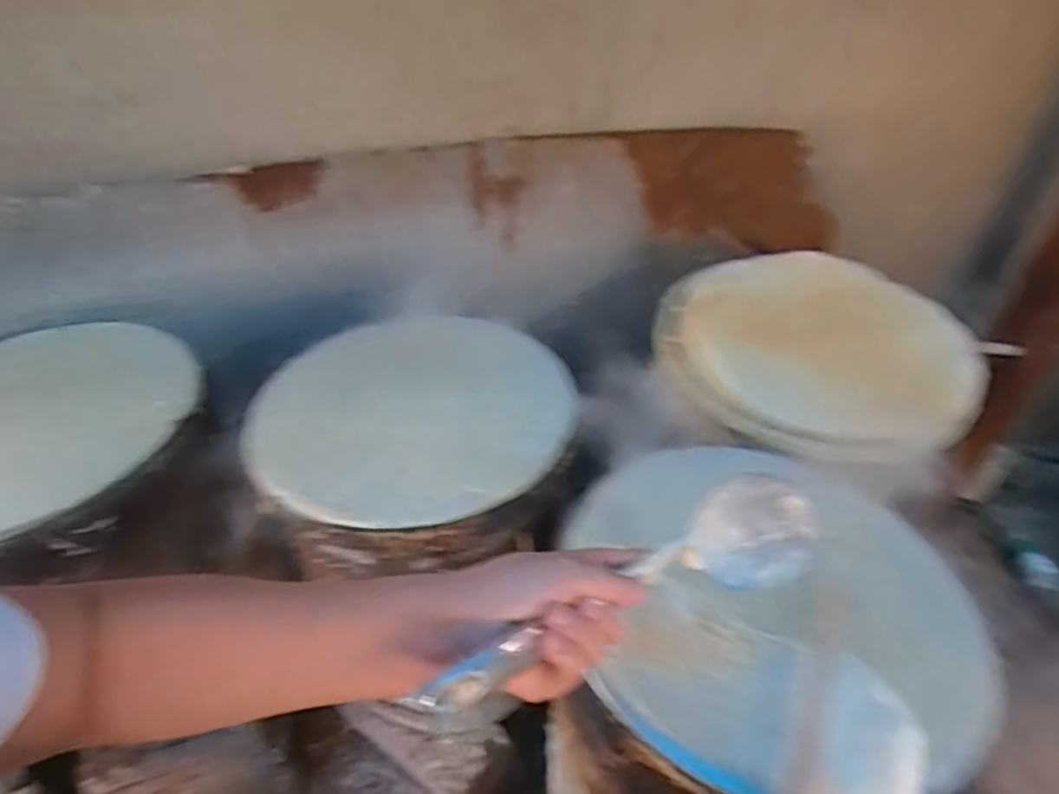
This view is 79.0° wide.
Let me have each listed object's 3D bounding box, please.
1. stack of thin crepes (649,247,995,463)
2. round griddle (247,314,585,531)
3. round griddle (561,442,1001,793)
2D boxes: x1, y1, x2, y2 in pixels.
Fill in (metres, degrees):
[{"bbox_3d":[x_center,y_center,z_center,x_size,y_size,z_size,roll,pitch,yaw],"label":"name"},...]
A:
[{"bbox_3d":[0.379,-0.081,0.868,0.406,0.071,0.386,21,63,21],"label":"stack of thin crepes"},{"bbox_3d":[-0.138,0.013,0.768,0.365,0.030,0.347,-3,42,-6],"label":"round griddle"},{"bbox_3d":[0.218,0.179,0.566,0.324,0.047,0.327,2,41,-1],"label":"round griddle"}]

